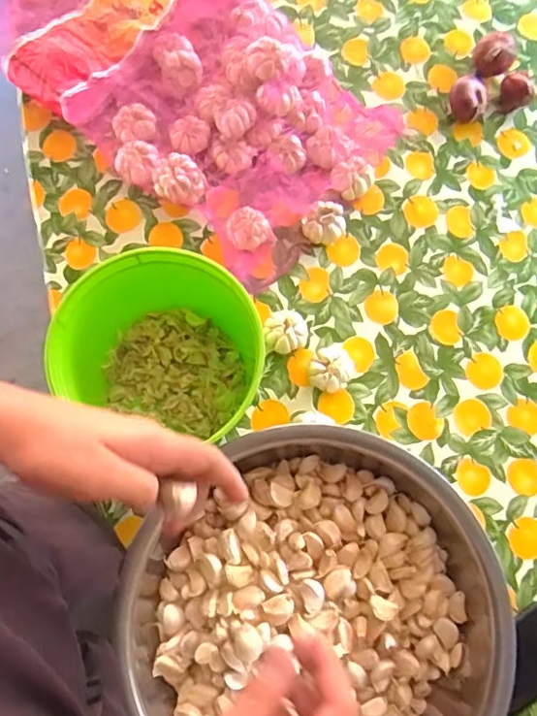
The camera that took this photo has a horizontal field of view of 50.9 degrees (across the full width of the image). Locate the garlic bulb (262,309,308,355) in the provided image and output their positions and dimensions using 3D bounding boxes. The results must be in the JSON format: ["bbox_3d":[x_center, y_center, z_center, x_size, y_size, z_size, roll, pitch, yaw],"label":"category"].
[{"bbox_3d":[0.021,-0.034,0.721,0.056,0.035,0.055,0,75,-1],"label":"garlic bulb"}]

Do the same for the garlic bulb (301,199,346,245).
[{"bbox_3d":[0.076,-0.178,0.758,0.053,0.034,0.059,30,76,6],"label":"garlic bulb"}]

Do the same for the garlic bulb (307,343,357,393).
[{"bbox_3d":[0.082,0.012,0.706,0.067,0.035,0.050,-42,80,-12],"label":"garlic bulb"}]

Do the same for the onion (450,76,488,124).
[{"bbox_3d":[0.288,-0.373,0.813,0.055,0.046,0.060,22,75,4],"label":"onion"}]

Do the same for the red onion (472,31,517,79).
[{"bbox_3d":[0.333,-0.446,0.836,0.060,0.051,0.052,27,76,6],"label":"red onion"}]

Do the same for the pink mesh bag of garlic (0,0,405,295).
[{"bbox_3d":[-0.193,-0.488,0.797,0.361,0.085,0.797,-41,80,-11],"label":"pink mesh bag of garlic"}]

